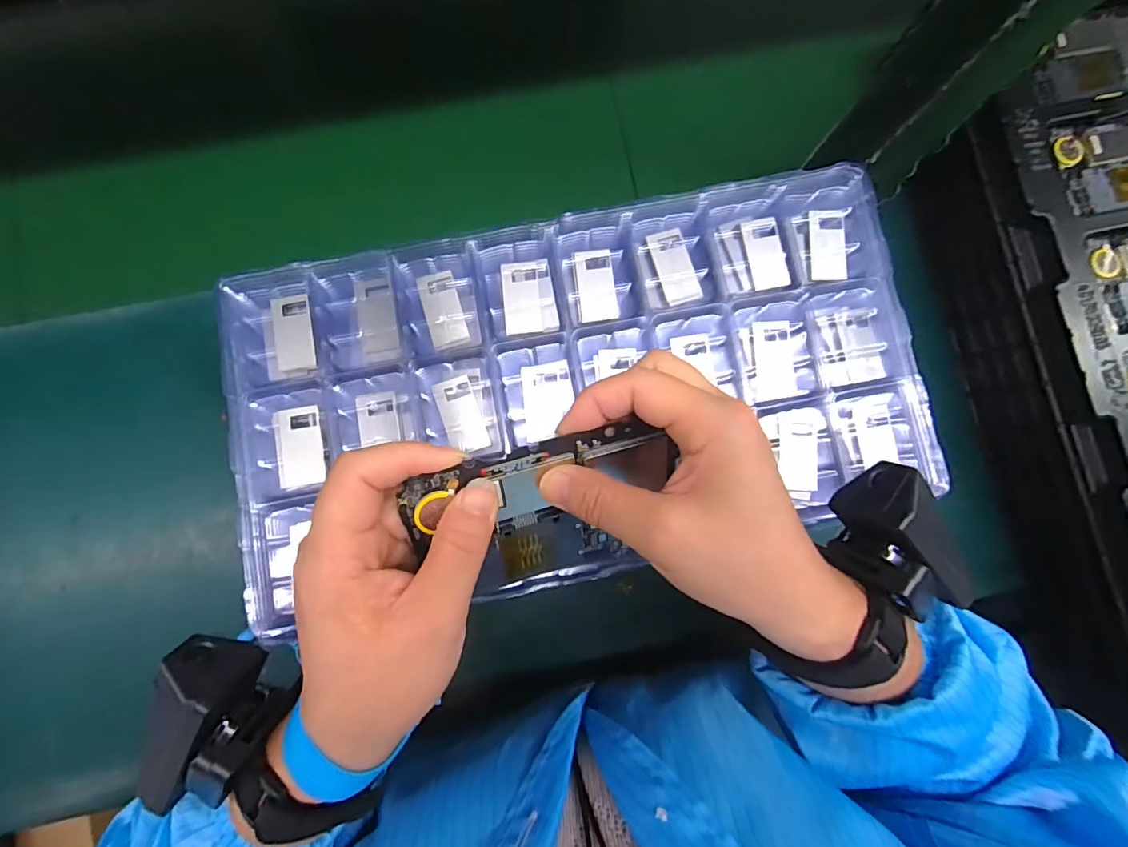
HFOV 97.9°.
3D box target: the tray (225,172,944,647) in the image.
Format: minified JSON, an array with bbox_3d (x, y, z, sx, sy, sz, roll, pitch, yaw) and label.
[{"bbox_3d":[0.008,-0.020,0.280,0.380,0.035,0.205,-9,82,-3],"label":"tray"}]

